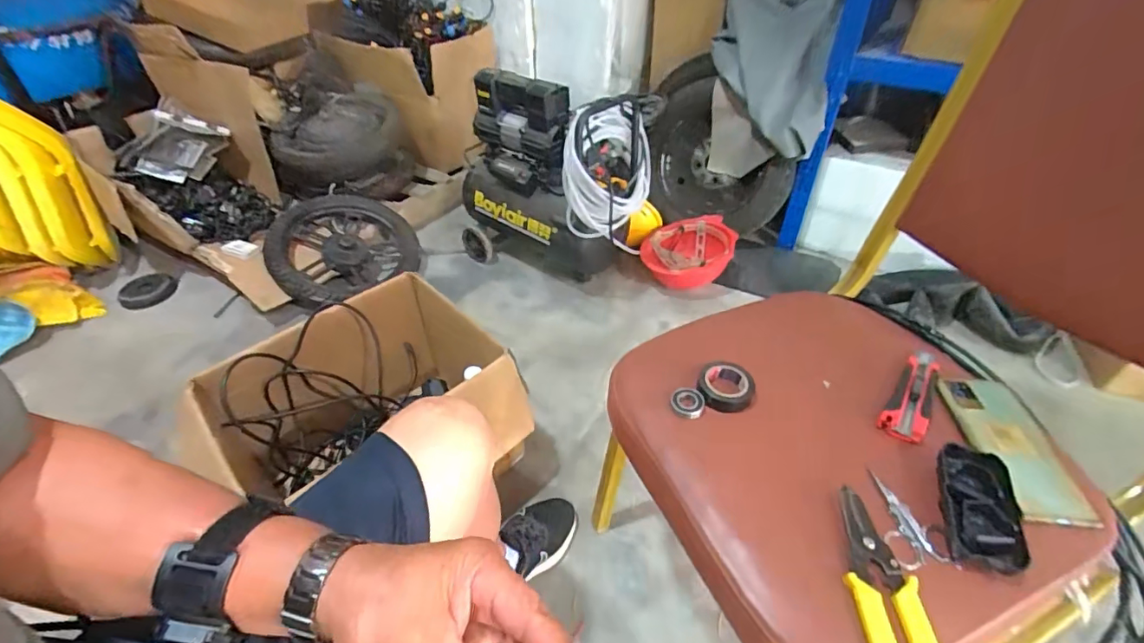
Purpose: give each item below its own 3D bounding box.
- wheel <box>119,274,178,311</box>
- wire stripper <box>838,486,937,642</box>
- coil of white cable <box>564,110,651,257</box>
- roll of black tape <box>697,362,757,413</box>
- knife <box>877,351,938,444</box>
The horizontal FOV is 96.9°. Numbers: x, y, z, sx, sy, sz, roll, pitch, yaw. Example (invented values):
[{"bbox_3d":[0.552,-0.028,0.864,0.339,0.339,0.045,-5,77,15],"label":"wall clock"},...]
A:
[{"bbox_3d":[-1.169,-0.084,1.403,0.122,0.033,0.143,-10,43,-7],"label":"wheel"},{"bbox_3d":[0.240,0.208,0.390,0.048,0.012,0.156,3,43,6],"label":"wire stripper"},{"bbox_3d":[0.100,-0.340,1.239,0.282,0.346,0.162,-15,13,-39],"label":"coil of white cable"},{"bbox_3d":[0.164,0.069,0.540,0.056,0.027,0.053,-2,42,1],"label":"roll of black tape"},{"bbox_3d":[0.365,0.072,0.535,0.038,0.019,0.138,29,51,30],"label":"knife"}]

